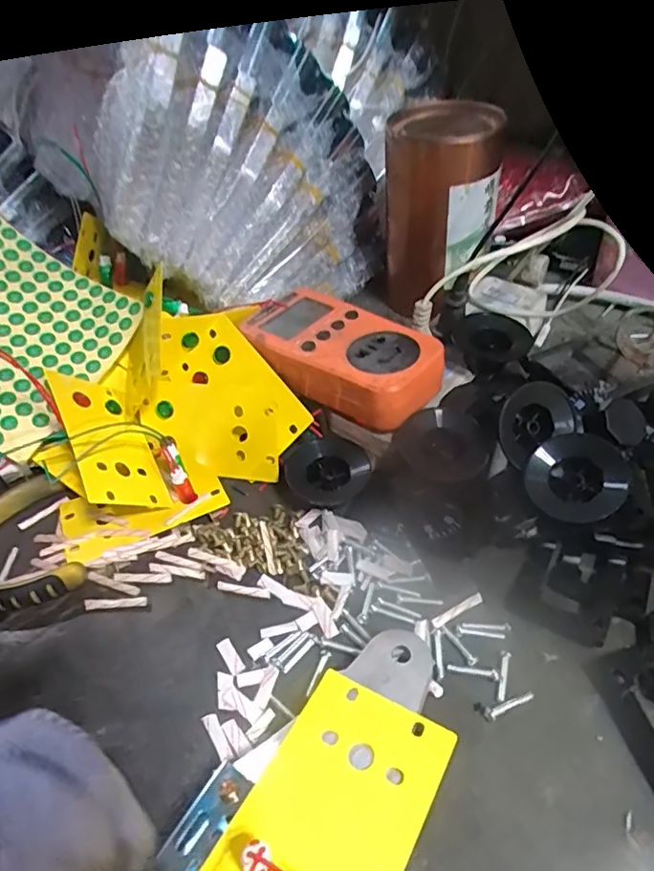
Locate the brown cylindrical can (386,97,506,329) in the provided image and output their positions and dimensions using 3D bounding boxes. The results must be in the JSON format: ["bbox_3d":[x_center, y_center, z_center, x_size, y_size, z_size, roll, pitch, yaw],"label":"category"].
[{"bbox_3d":[0.087,-0.175,0.442,0.083,0.134,0.083,1,45,8],"label":"brown cylindrical can"}]

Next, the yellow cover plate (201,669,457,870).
[{"bbox_3d":[0.002,0.137,0.202,0.058,0.005,0.094,18,44,26],"label":"yellow cover plate"}]

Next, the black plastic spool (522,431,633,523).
[{"bbox_3d":[0.130,0.022,0.290,0.051,0.014,0.046,-38,53,-6],"label":"black plastic spool"}]

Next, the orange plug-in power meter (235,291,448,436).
[{"bbox_3d":[0.007,-0.050,0.356,0.129,0.037,0.068,27,53,31],"label":"orange plug-in power meter"}]

